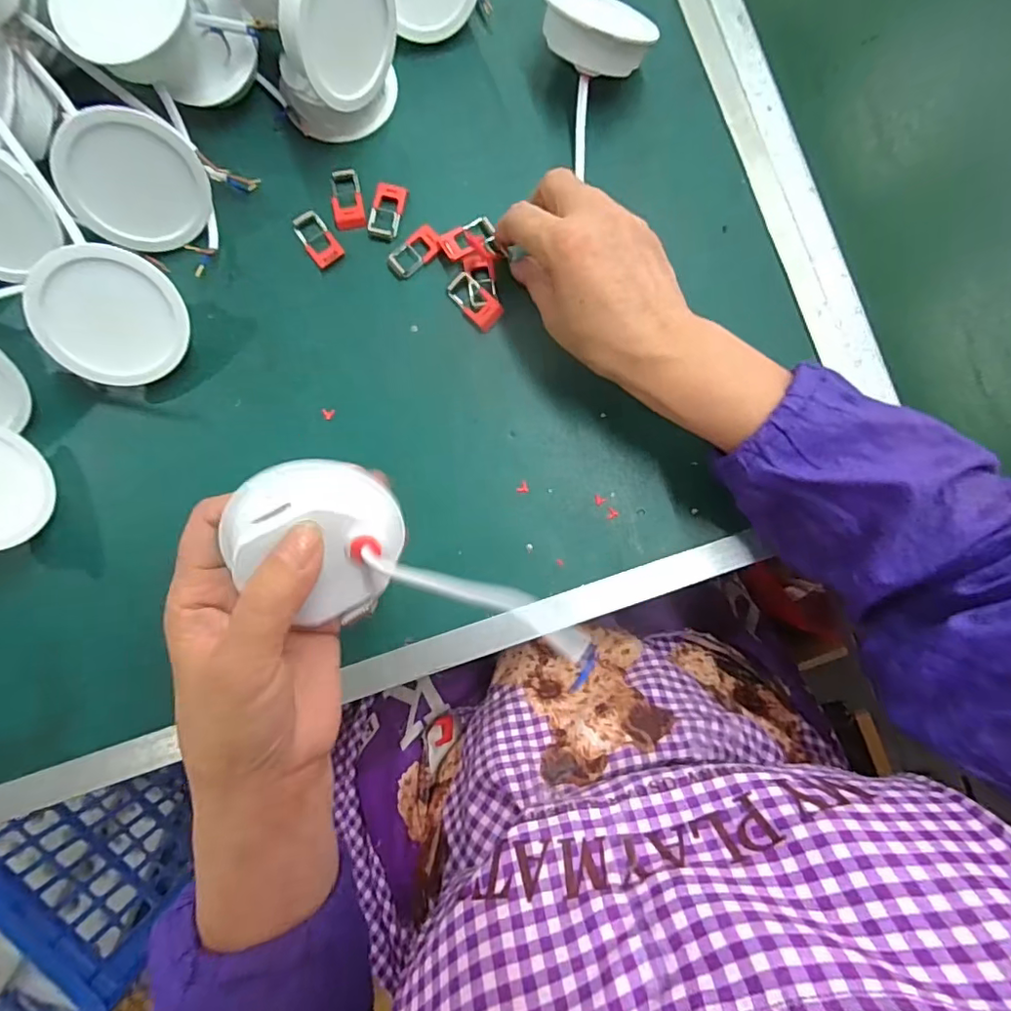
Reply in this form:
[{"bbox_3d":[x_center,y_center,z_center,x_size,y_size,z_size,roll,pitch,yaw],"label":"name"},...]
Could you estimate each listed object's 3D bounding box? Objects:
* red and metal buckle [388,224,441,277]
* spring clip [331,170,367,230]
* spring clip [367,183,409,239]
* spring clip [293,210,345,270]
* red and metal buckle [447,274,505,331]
[{"bbox_3d":[-0.056,-0.157,0.344,0.035,0.004,0.019,-39,88,-4],"label":"red and metal buckle"},{"bbox_3d":[-0.098,-0.189,0.343,0.020,0.004,0.036,-11,87,-3],"label":"spring clip"},{"bbox_3d":[-0.073,-0.183,0.344,0.019,0.004,0.034,14,86,-1],"label":"spring clip"},{"bbox_3d":[-0.117,-0.164,0.342,0.019,0.004,0.036,-37,88,-4],"label":"spring clip"},{"bbox_3d":[-0.019,-0.126,0.342,0.019,0.005,0.037,-44,89,-4],"label":"red and metal buckle"}]

